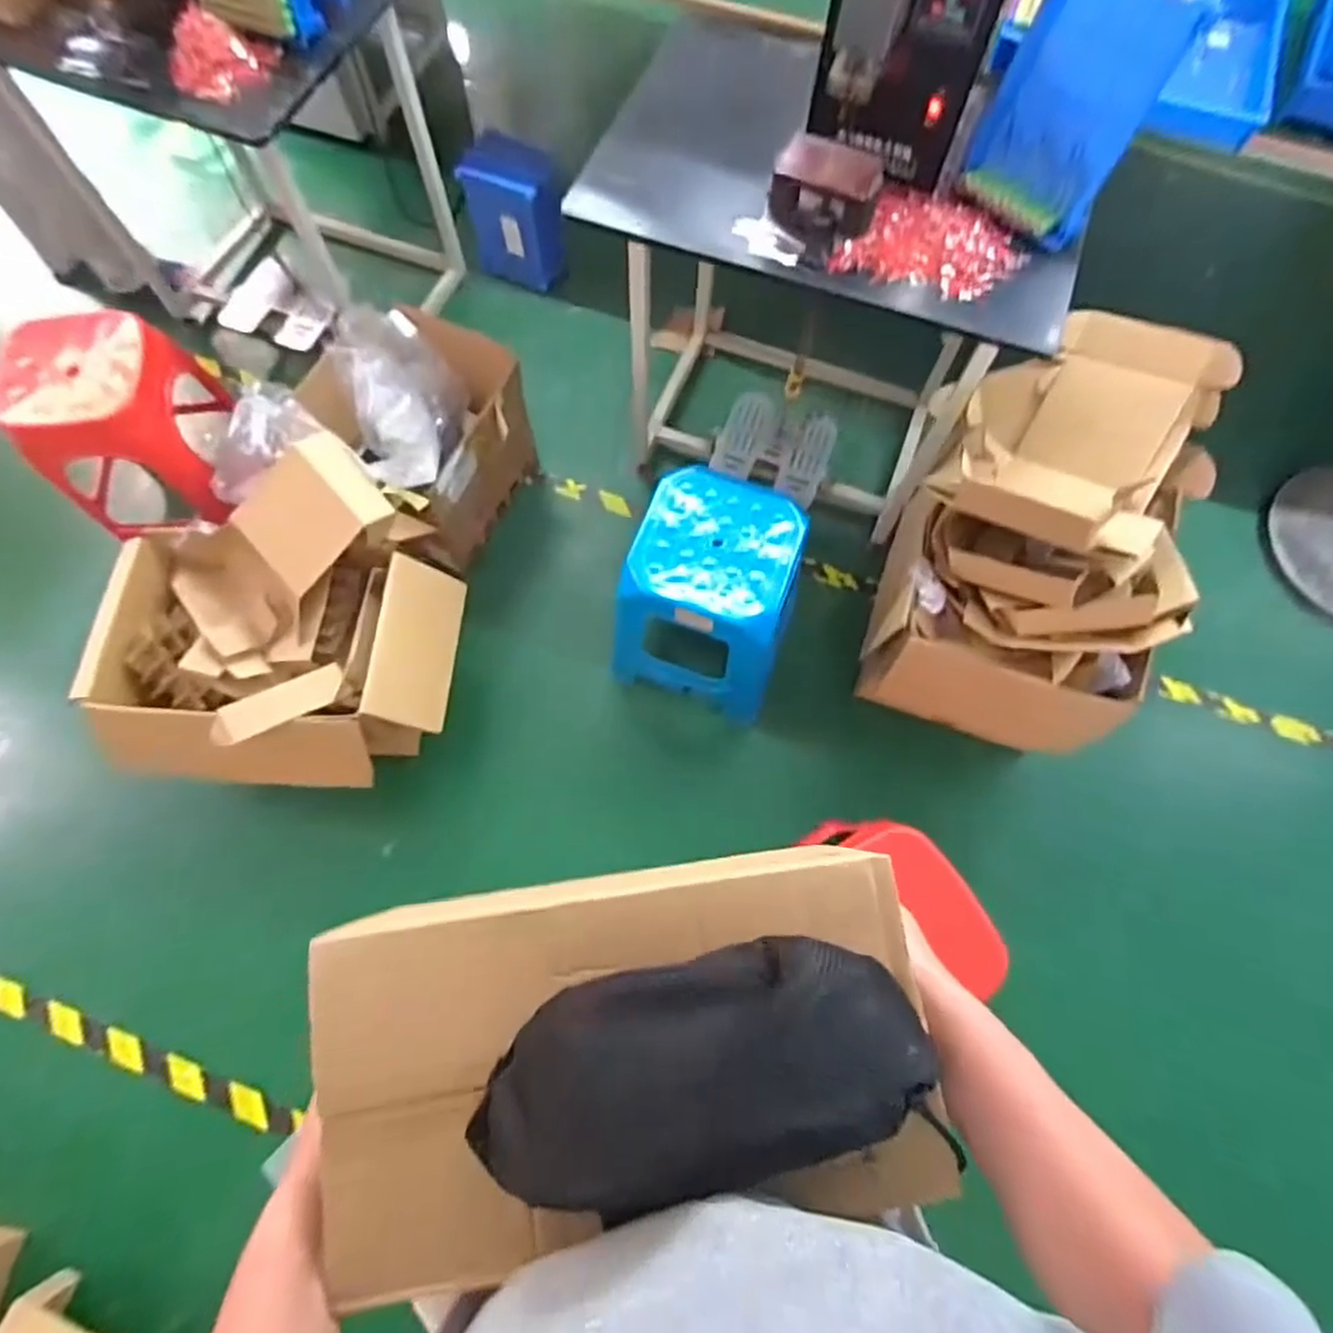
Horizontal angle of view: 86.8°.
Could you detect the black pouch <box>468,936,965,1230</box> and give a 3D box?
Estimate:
[{"bbox_3d":[0.023,0.251,0.439,0.273,0.049,0.127,-11,72,-4],"label":"black pouch"}]

